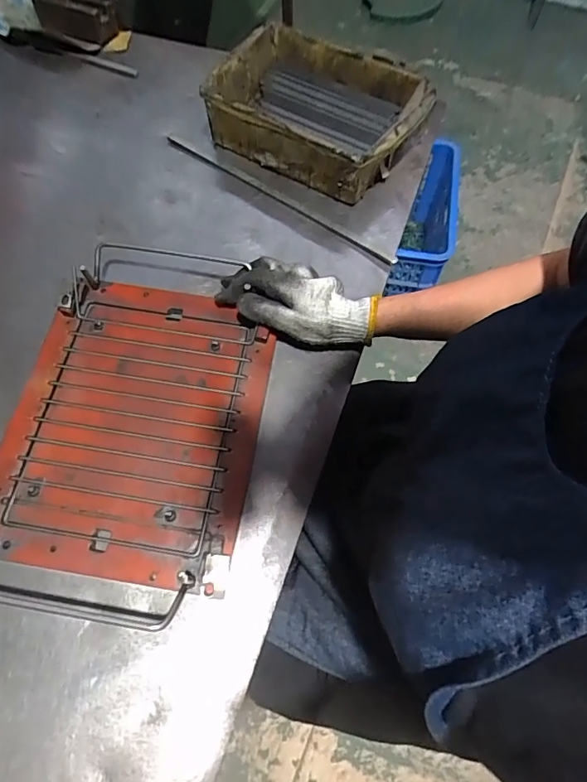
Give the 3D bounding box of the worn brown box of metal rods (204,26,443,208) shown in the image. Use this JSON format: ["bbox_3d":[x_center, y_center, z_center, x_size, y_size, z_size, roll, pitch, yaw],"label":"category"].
[{"bbox_3d":[0.031,-0.361,0.615,0.251,0.084,0.181,34,71,13],"label":"worn brown box of metal rods"}]

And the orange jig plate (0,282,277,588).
[{"bbox_3d":[-0.154,0.025,0.472,0.231,0.020,0.292,7,66,6],"label":"orange jig plate"}]

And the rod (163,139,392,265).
[{"bbox_3d":[-0.027,-0.252,0.609,0.355,0.008,0.013,34,71,16],"label":"rod"}]

